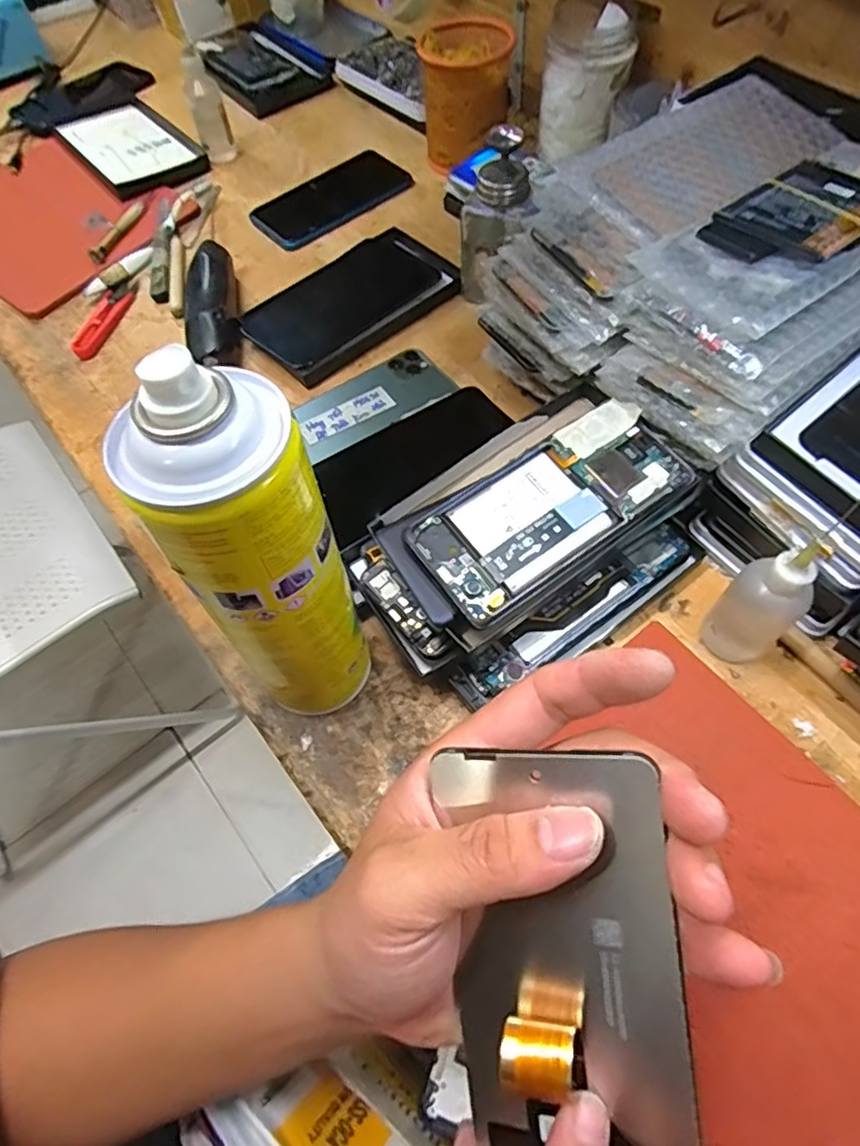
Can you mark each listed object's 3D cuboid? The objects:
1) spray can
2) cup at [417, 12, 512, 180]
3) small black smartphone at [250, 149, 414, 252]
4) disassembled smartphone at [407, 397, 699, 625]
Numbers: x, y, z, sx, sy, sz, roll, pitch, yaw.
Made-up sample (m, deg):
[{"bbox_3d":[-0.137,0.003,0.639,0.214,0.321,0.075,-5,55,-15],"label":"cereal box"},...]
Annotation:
[{"bbox_3d":[-0.066,0.005,0.277,0.063,0.219,0.050,-23,63,-9],"label":"spray can"},{"bbox_3d":[0.034,-0.452,0.593,0.080,0.104,0.074,-2,61,3],"label":"cup"},{"bbox_3d":[-0.096,-0.370,0.621,0.156,0.014,0.085,-40,66,-17],"label":"small black smartphone"},{"bbox_3d":[0.068,-0.038,0.351,0.154,0.014,0.071,-32,63,-13],"label":"disassembled smartphone"}]

